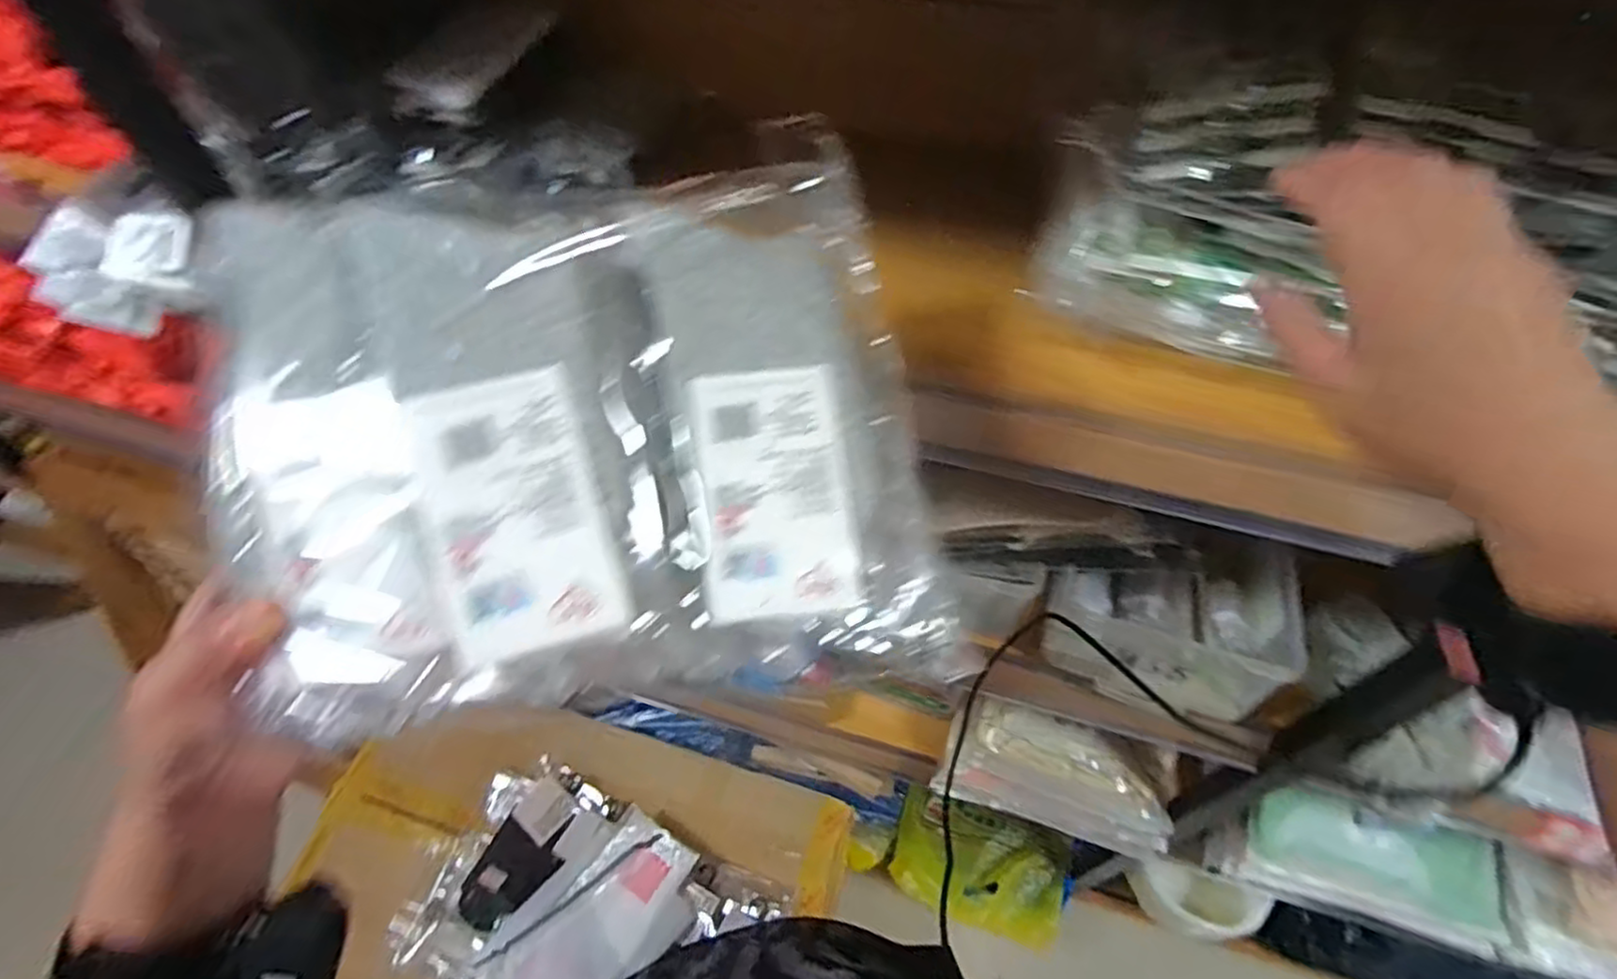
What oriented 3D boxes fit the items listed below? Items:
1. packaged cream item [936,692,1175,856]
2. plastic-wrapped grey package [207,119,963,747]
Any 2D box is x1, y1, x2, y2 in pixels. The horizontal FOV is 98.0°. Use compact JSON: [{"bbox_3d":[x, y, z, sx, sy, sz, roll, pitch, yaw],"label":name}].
[{"bbox_3d":[0.309,0.364,0.899,0.262,0.154,0.094,12,54,11],"label":"packaged cream item"},{"bbox_3d":[-0.095,-0.032,0.305,0.282,0.028,0.247,-11,75,-12],"label":"plastic-wrapped grey package"}]

